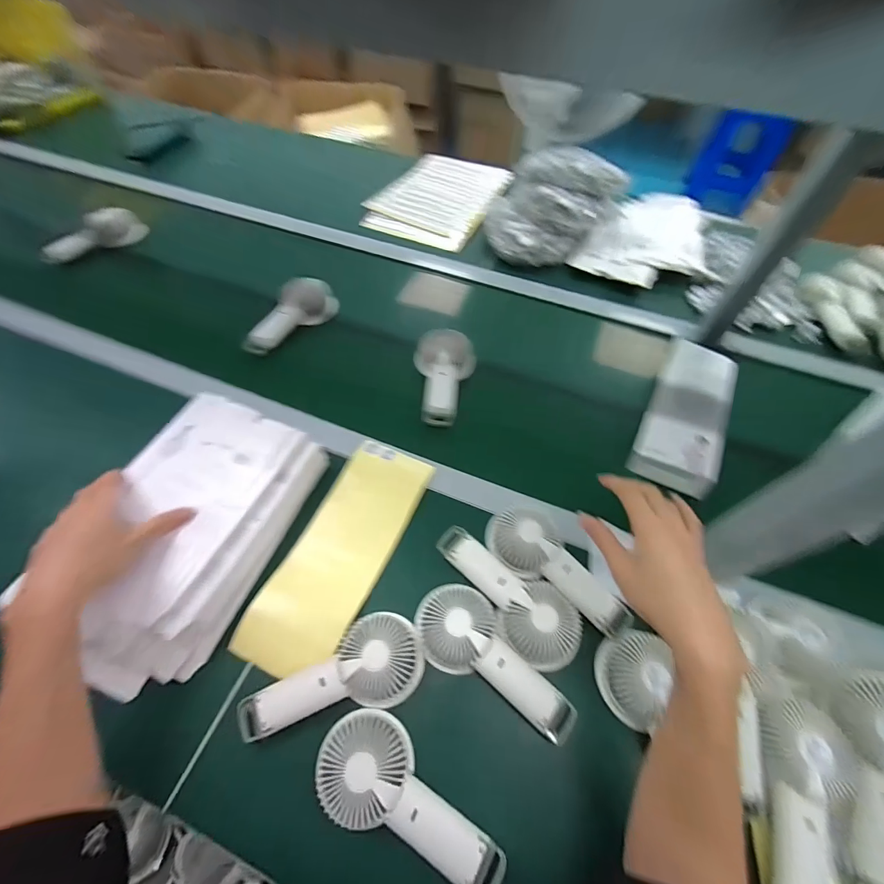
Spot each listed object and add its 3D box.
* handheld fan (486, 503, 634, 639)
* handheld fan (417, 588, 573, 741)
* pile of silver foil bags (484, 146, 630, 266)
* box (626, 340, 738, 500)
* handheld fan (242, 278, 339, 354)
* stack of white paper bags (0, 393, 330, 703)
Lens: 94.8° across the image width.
[{"bbox_3d":[0.139,0.144,0.486,0.185,0.037,0.077,38,65,22],"label":"handheld fan"},{"bbox_3d":[0.056,0.227,0.434,0.185,0.042,0.083,29,62,18],"label":"handheld fan"},{"bbox_3d":[0.209,-0.472,0.800,0.224,0.127,0.201,-36,64,-21],"label":"pile of silver foil bags"},{"bbox_3d":[0.371,-0.059,0.600,0.117,0.050,0.262,25,61,15],"label":"box"},{"bbox_3d":[-0.269,-0.211,0.718,0.059,0.083,0.190,31,62,18],"label":"handheld fan"},{"bbox_3d":[-0.296,0.104,0.468,0.179,0.085,0.311,20,60,13],"label":"stack of white paper bags"}]

